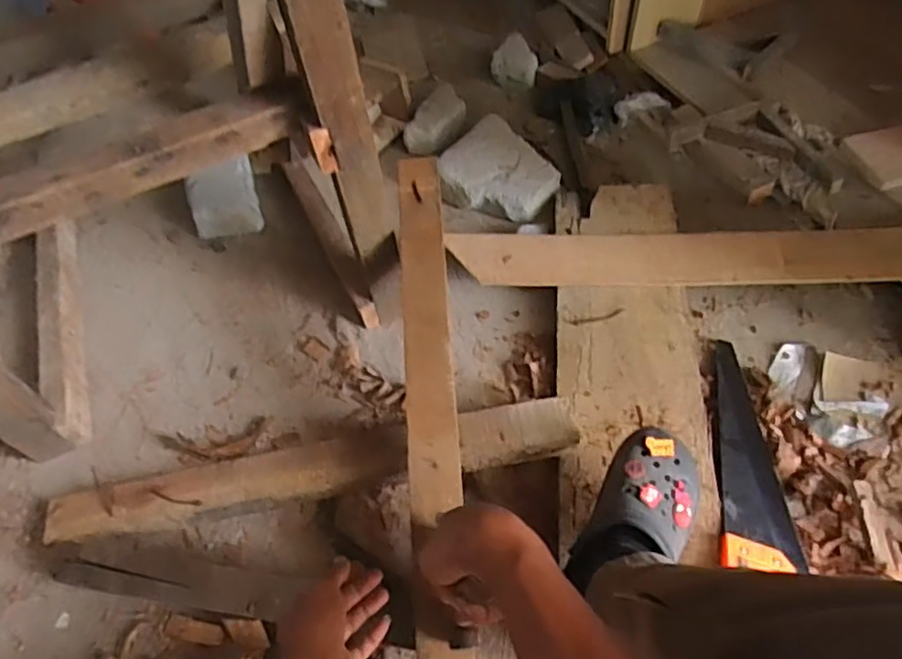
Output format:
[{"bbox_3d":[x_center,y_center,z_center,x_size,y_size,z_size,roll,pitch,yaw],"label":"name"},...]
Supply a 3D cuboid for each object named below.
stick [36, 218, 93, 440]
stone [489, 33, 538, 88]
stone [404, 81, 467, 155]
[{"bbox_3d":[-0.624,-0.021,1.028,0.052,0.066,0.477,-21,54,-10],"label":"stick"},{"bbox_3d":[0.131,-0.567,1.338,0.094,0.061,0.113,-1,53,5],"label":"stone"},{"bbox_3d":[-0.031,-0.399,1.218,0.062,0.061,0.130,36,64,28],"label":"stone"}]

